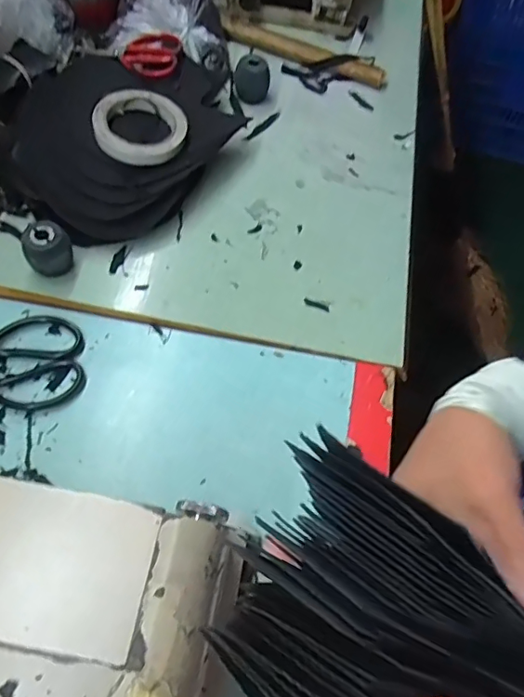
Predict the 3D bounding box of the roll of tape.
[{"bbox_3d":[-0.141,-0.256,0.596,0.097,0.028,0.102,2,64,-4],"label":"roll of tape"}]

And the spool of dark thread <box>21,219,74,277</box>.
[{"bbox_3d":[-0.227,-0.103,0.553,0.047,0.057,0.039,-28,70,-17],"label":"spool of dark thread"}]

